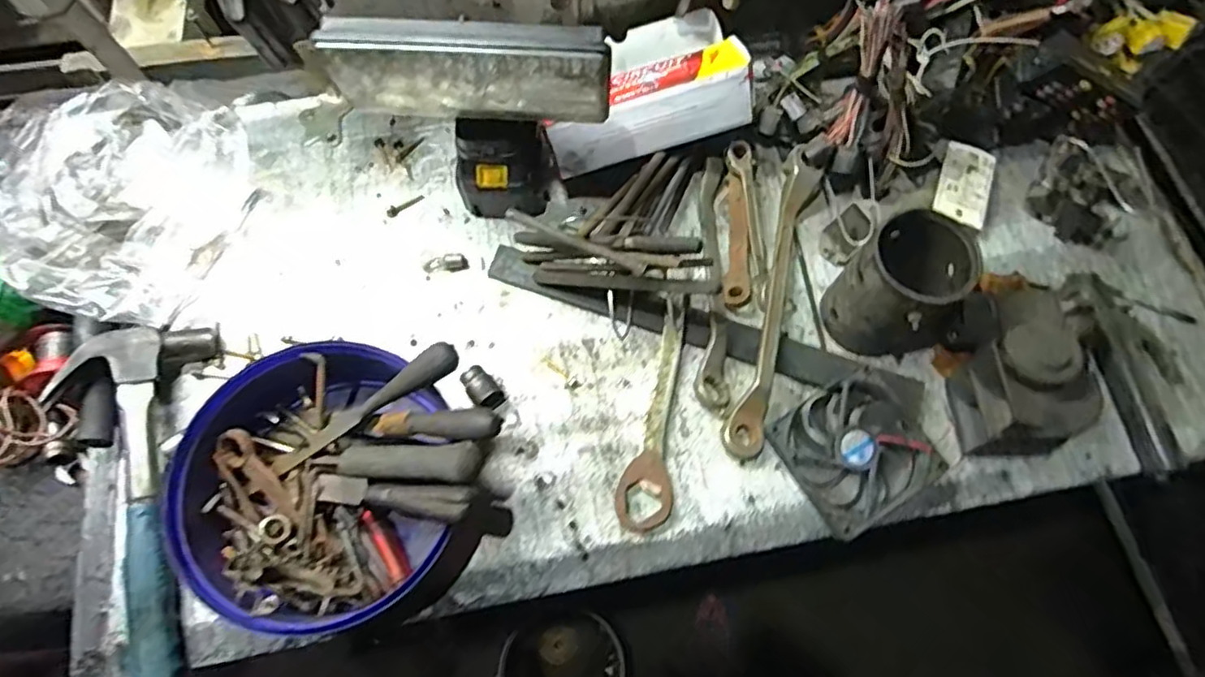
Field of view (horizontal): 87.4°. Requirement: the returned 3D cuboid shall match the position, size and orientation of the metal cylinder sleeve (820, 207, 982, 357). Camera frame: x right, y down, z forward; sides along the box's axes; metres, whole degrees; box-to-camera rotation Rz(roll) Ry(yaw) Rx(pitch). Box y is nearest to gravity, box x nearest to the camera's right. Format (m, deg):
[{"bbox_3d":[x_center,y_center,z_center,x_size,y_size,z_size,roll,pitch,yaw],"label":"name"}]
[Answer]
[{"bbox_3d":[0.273,-0.040,0.576,0.092,0.125,0.093,1,69,-2],"label":"metal cylinder sleeve"}]

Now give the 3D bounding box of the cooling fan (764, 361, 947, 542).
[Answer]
[{"bbox_3d":[0.233,0.100,0.575,0.123,0.030,0.117,-30,73,-12],"label":"cooling fan"}]

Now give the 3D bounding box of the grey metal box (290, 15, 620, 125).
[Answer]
[{"bbox_3d":[-0.108,-0.207,0.505,0.223,0.101,0.027,-1,69,-2],"label":"grey metal box"}]

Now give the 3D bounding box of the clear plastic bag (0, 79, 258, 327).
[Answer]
[{"bbox_3d":[-0.488,-0.122,0.610,0.230,0.108,0.203,25,70,8],"label":"clear plastic bag"}]

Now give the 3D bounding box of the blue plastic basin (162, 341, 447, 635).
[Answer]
[{"bbox_3d":[-0.238,0.121,0.533,0.210,0.080,0.218,1,69,-2],"label":"blue plastic basin"}]

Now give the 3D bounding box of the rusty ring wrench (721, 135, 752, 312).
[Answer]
[{"bbox_3d":[0.141,-0.116,0.647,0.028,0.038,0.174,5,69,0],"label":"rusty ring wrench"}]

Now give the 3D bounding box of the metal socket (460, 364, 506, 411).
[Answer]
[{"bbox_3d":[-0.113,0.048,0.593,0.027,0.031,0.039,-35,74,-14],"label":"metal socket"}]

